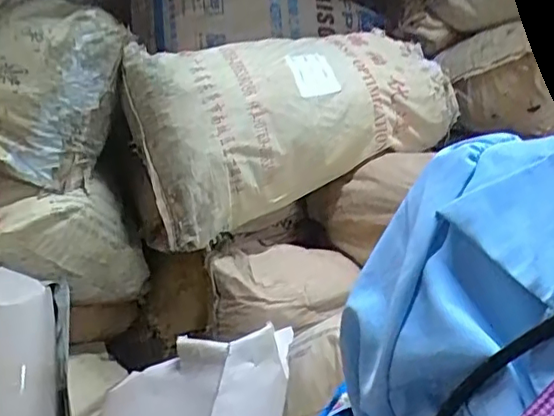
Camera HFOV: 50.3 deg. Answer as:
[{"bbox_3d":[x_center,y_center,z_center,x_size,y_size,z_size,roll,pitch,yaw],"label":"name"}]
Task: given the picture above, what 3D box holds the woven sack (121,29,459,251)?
[{"bbox_3d":[0.075,-0.204,1.260,0.735,0.327,0.186,-18,23,-29],"label":"woven sack"}]

